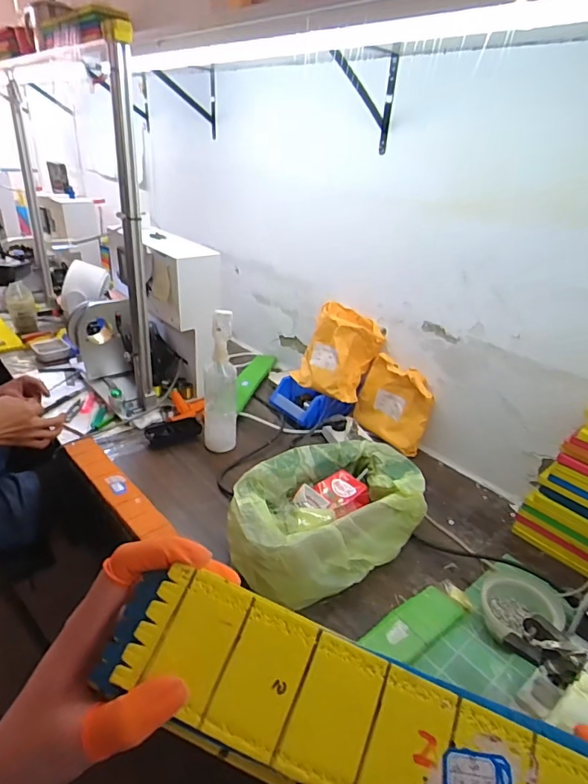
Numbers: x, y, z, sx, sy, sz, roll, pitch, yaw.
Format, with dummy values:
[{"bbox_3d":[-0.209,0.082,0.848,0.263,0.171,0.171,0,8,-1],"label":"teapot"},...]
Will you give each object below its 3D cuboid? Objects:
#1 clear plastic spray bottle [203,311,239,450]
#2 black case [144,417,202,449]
[{"bbox_3d":[-0.141,-0.014,0.901,0.062,0.269,0.056,-2,29,-11],"label":"clear plastic spray bottle"},{"bbox_3d":[-0.246,0.080,0.972,0.113,0.034,0.042,-11,32,-26],"label":"black case"}]

